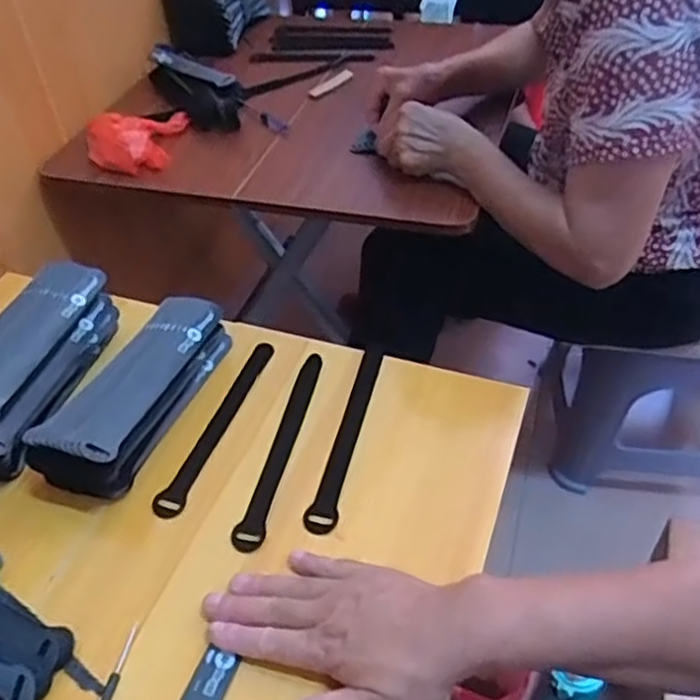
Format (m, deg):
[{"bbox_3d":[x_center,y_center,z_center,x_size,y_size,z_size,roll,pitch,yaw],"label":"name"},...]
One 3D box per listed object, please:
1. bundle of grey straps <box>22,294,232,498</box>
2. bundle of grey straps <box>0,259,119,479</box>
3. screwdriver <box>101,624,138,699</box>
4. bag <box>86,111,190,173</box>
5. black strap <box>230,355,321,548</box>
[{"bbox_3d":[-0.185,0.033,0.610,0.078,0.060,0.210,12,46,16],"label":"bundle of grey straps"},{"bbox_3d":[-0.288,0.010,0.620,0.083,0.090,0.209,7,45,10],"label":"bundle of grey straps"},{"bbox_3d":[-0.158,0.222,0.458,0.008,0.005,0.080,3,44,7],"label":"screwdriver"},{"bbox_3d":[-0.280,-0.281,0.912,0.132,0.037,0.111,-11,45,-8],"label":"bag"},{"bbox_3d":[-0.060,0.081,0.596,0.024,0.010,0.199,1,45,17],"label":"black strap"}]

